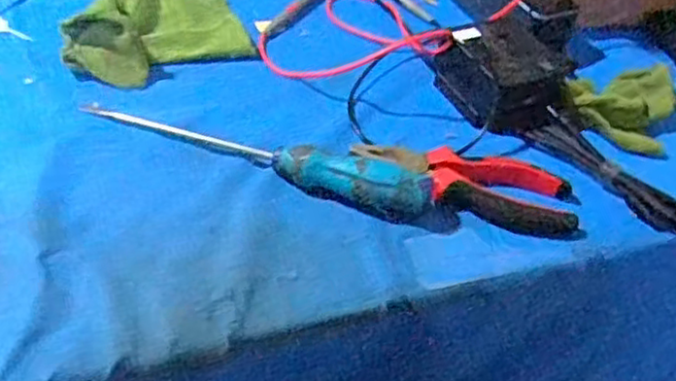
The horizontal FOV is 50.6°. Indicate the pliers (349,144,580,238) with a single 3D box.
[{"bbox_3d":[0.092,-0.007,0.503,0.155,0.027,0.049,12,45,-1],"label":"pliers"}]

